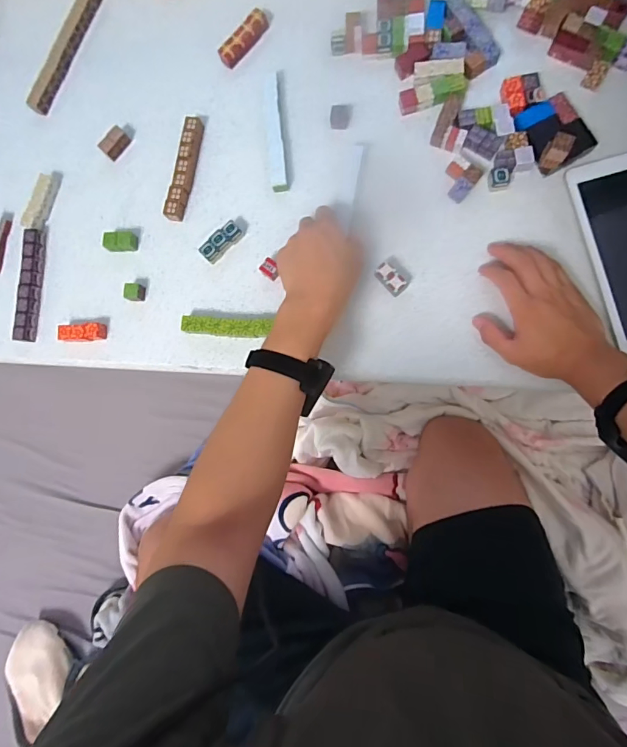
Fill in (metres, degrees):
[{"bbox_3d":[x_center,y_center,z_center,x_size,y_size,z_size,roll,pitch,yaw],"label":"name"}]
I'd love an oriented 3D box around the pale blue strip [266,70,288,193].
[{"bbox_3d":[-0.051,-0.332,0.600,0.019,0.021,0.170,-5,84,8],"label":"pale blue strip"}]

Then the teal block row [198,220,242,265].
[{"bbox_3d":[-0.125,-0.178,0.598,0.061,0.018,0.021,-44,80,2],"label":"teal block row"}]

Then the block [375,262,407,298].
[{"bbox_3d":[0.099,-0.120,0.560,0.027,0.020,0.040,-44,80,2],"label":"block"}]

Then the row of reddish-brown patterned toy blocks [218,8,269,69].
[{"bbox_3d":[-0.096,-0.470,0.623,0.025,0.021,0.085,43,92,10],"label":"row of reddish-brown patterned toy blocks"}]

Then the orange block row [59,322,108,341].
[{"bbox_3d":[-0.323,-0.058,0.621,0.063,0.022,0.022,-3,84,8],"label":"orange block row"}]

